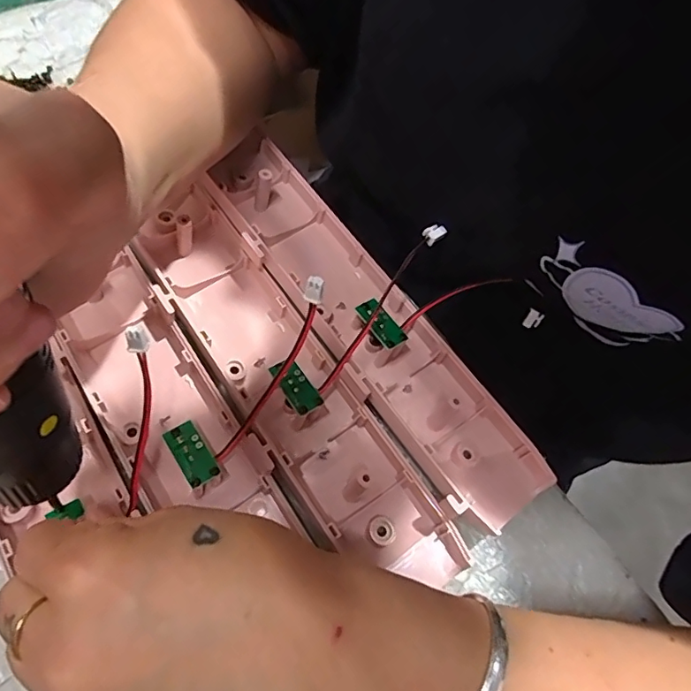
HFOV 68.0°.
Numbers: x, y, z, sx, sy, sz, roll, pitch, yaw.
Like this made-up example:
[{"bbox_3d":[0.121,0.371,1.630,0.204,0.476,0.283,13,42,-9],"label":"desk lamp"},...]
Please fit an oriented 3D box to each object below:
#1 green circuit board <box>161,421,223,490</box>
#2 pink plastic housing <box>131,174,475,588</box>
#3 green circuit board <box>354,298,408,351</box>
[{"bbox_3d":[-0.069,0.048,0.230,0.014,0.004,0.028,-29,75,-26],"label":"green circuit board"},{"bbox_3d":[-0.032,0.014,0.259,0.050,0.022,0.238,-32,71,-17],"label":"pink plastic housing"},{"bbox_3d":[0.018,-0.011,0.265,0.014,0.004,0.029,-30,72,-19],"label":"green circuit board"}]

